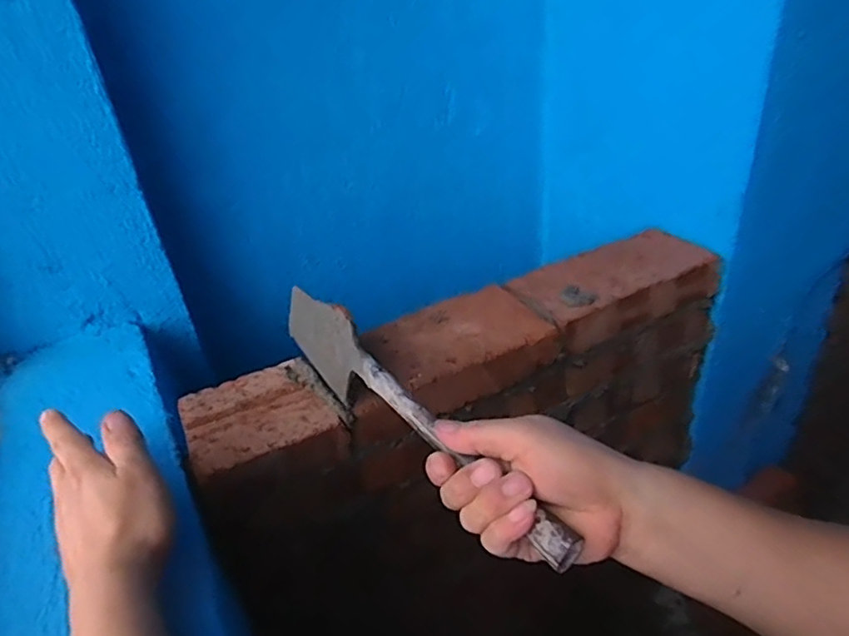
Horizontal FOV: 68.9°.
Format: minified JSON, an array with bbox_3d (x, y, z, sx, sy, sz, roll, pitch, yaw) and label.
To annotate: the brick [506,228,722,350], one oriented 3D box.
[{"bbox_3d":[0.214,-0.036,0.692,0.224,0.050,0.108,-18,36,-18],"label":"brick"}]

